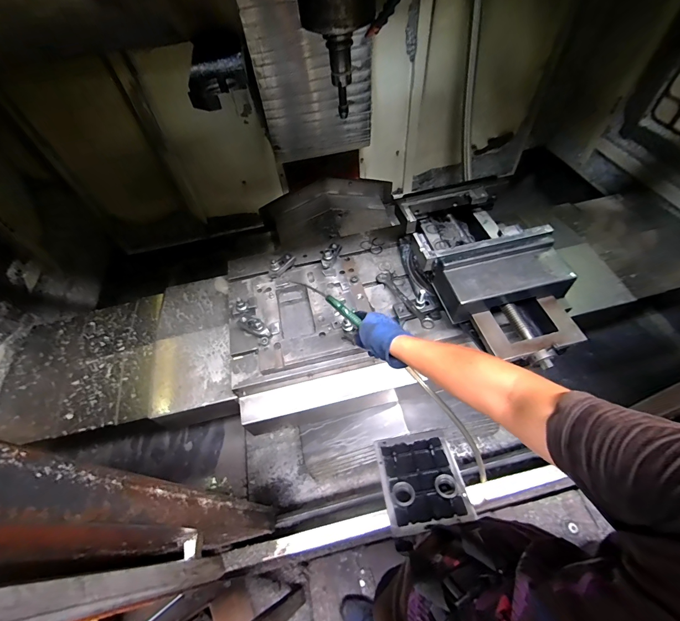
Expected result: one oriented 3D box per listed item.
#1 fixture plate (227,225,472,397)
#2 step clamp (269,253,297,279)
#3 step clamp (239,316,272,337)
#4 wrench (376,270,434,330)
[{"bbox_3d":[-0.039,-0.045,1.009,0.626,0.110,0.484,-14,54,-5],"label":"fixture plate"},{"bbox_3d":[-0.188,-0.149,1.033,0.036,0.052,0.097,29,62,23],"label":"step clamp"},{"bbox_3d":[-0.245,0.044,0.903,0.106,0.047,0.038,23,60,20],"label":"step clamp"},{"bbox_3d":[0.188,-0.035,0.946,0.048,0.024,0.284,-22,40,-10],"label":"wrench"}]

